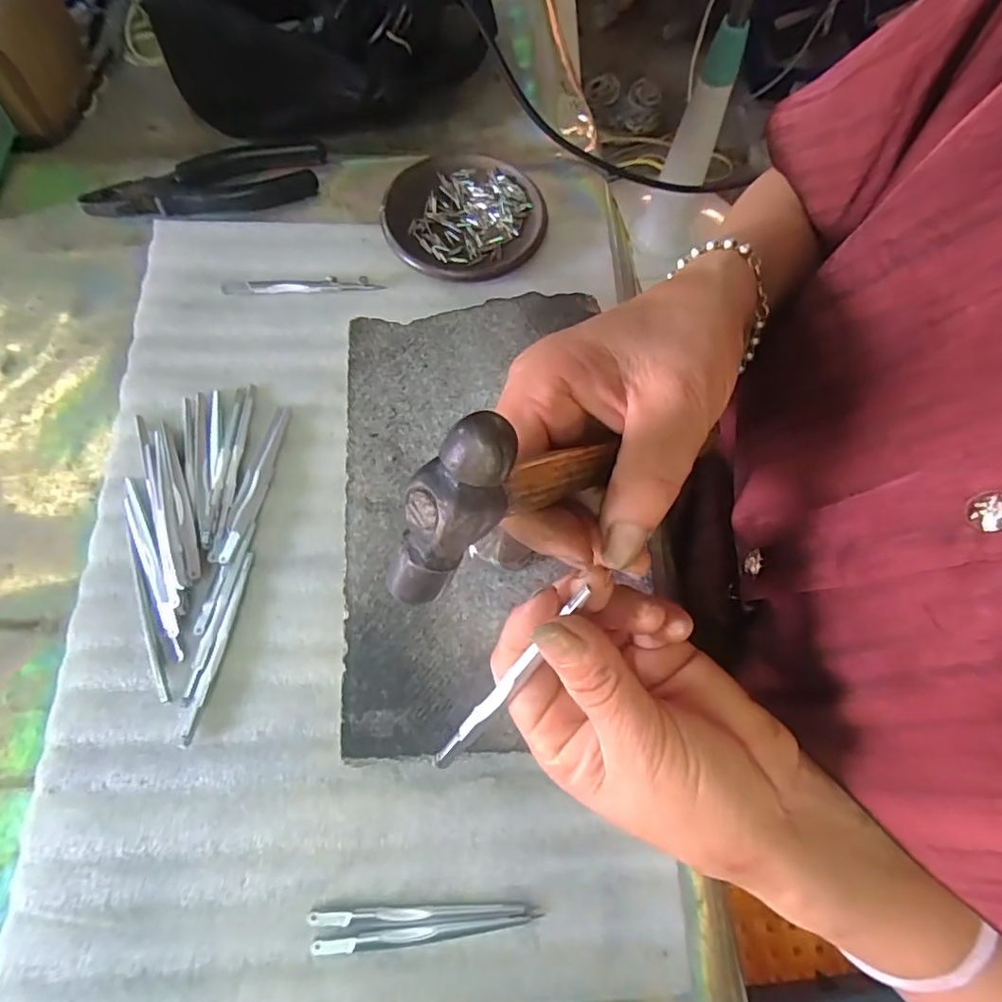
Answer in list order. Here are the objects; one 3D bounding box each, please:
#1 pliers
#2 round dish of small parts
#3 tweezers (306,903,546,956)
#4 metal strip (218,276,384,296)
[{"bbox_3d":[-0.211,-0.230,0.399,0.162,0.014,0.059,-9,72,-6],"label":"pliers"},{"bbox_3d":[-0.026,-0.204,0.396,0.111,0.013,0.115,1,71,-2],"label":"round dish of small parts"},{"bbox_3d":[-0.038,0.205,0.268,0.106,0.004,0.016,-2,71,-3],"label":"tweezers"},{"bbox_3d":[-0.136,-0.148,0.379,0.106,0.004,0.011,-2,71,-3],"label":"metal strip"}]

